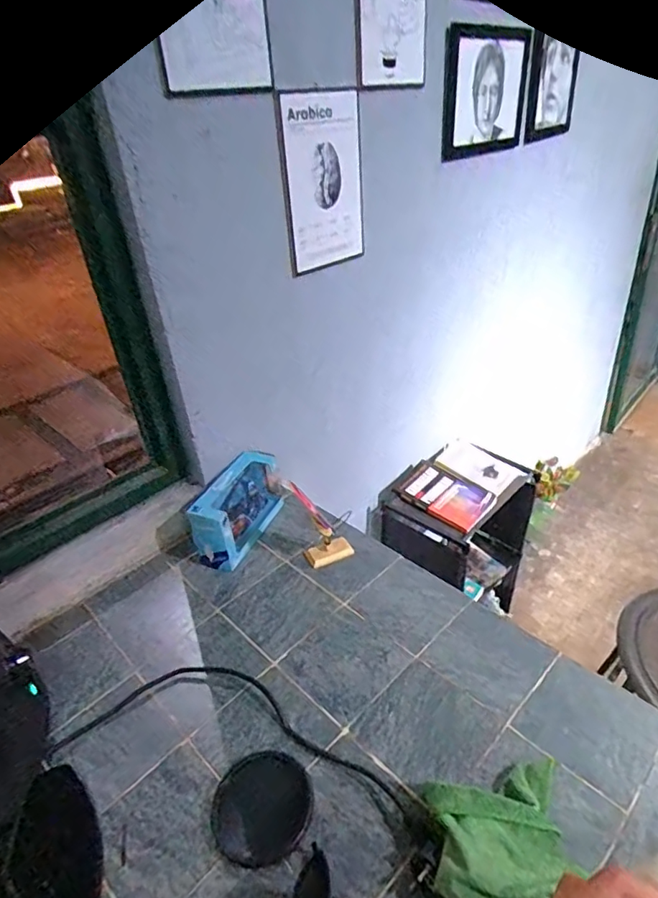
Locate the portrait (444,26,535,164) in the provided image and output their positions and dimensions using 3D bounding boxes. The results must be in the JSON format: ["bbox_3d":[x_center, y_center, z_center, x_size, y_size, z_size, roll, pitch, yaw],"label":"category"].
[{"bbox_3d":[0.382,-0.853,1.283,0.346,0.254,0.013,-31,44,-34],"label":"portrait"}]

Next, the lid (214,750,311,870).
[{"bbox_3d":[-0.078,0.415,0.623,0.114,0.007,0.122,-4,31,2],"label":"lid"}]

